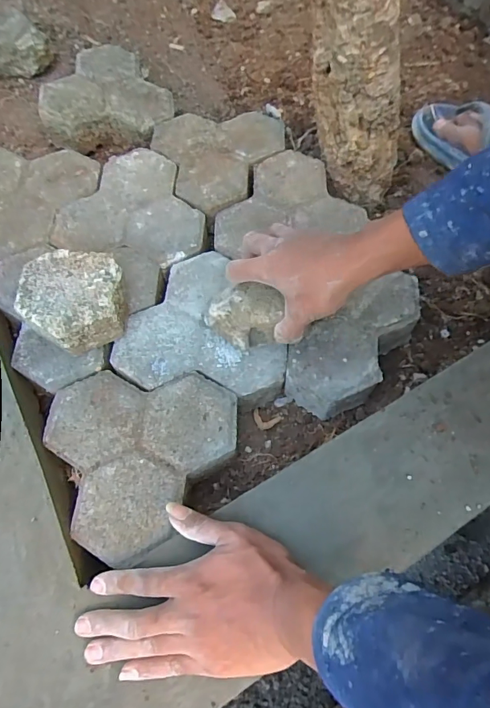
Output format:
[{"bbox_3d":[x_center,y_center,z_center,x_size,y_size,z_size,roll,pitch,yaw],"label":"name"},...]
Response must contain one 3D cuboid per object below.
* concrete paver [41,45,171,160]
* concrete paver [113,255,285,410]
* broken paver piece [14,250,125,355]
[{"bbox_3d":[-0.214,-0.407,0.670,0.191,0.072,0.180,-9,65,-3],"label":"concrete paver"},{"bbox_3d":[-0.044,-0.034,0.508,0.187,0.059,0.182,5,65,4],"label":"concrete paver"},{"bbox_3d":[-0.179,-0.059,0.450,0.105,0.056,0.099,-28,67,-11],"label":"broken paver piece"}]

